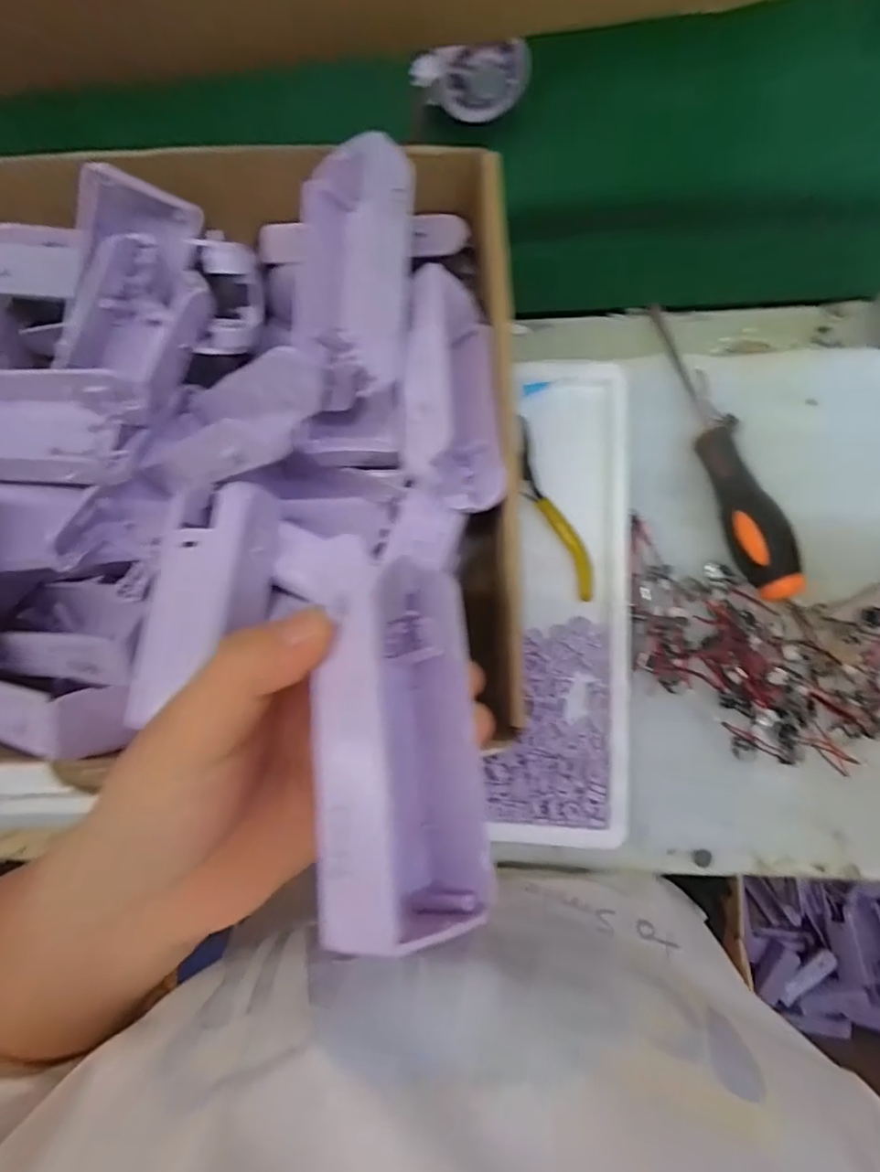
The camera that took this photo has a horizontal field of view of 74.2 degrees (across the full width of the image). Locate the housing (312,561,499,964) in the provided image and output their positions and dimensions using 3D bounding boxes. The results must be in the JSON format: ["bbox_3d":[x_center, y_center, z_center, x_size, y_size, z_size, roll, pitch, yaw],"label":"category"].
[{"bbox_3d":[-0.009,0.040,0.167,0.039,0.041,0.102,-5,67,4],"label":"housing"}]

